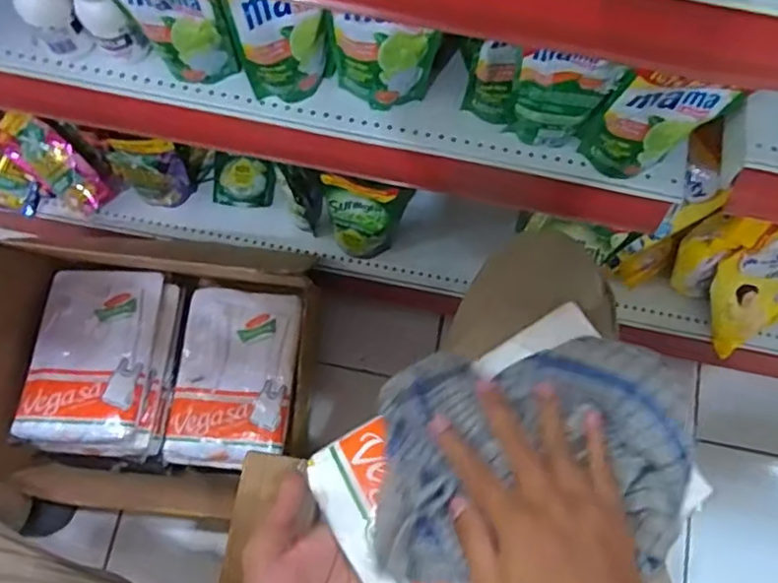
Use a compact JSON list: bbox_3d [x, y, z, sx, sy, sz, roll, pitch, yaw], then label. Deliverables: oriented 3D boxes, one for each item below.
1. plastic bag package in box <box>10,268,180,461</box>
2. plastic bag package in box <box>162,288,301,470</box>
[{"bbox_3d":[-0.374,0.088,0.800,0.167,0.054,0.238,3,76,-1],"label":"plastic bag package in box"},{"bbox_3d":[-0.204,0.111,0.809,0.154,0.031,0.230,7,76,0],"label":"plastic bag package in box"}]

